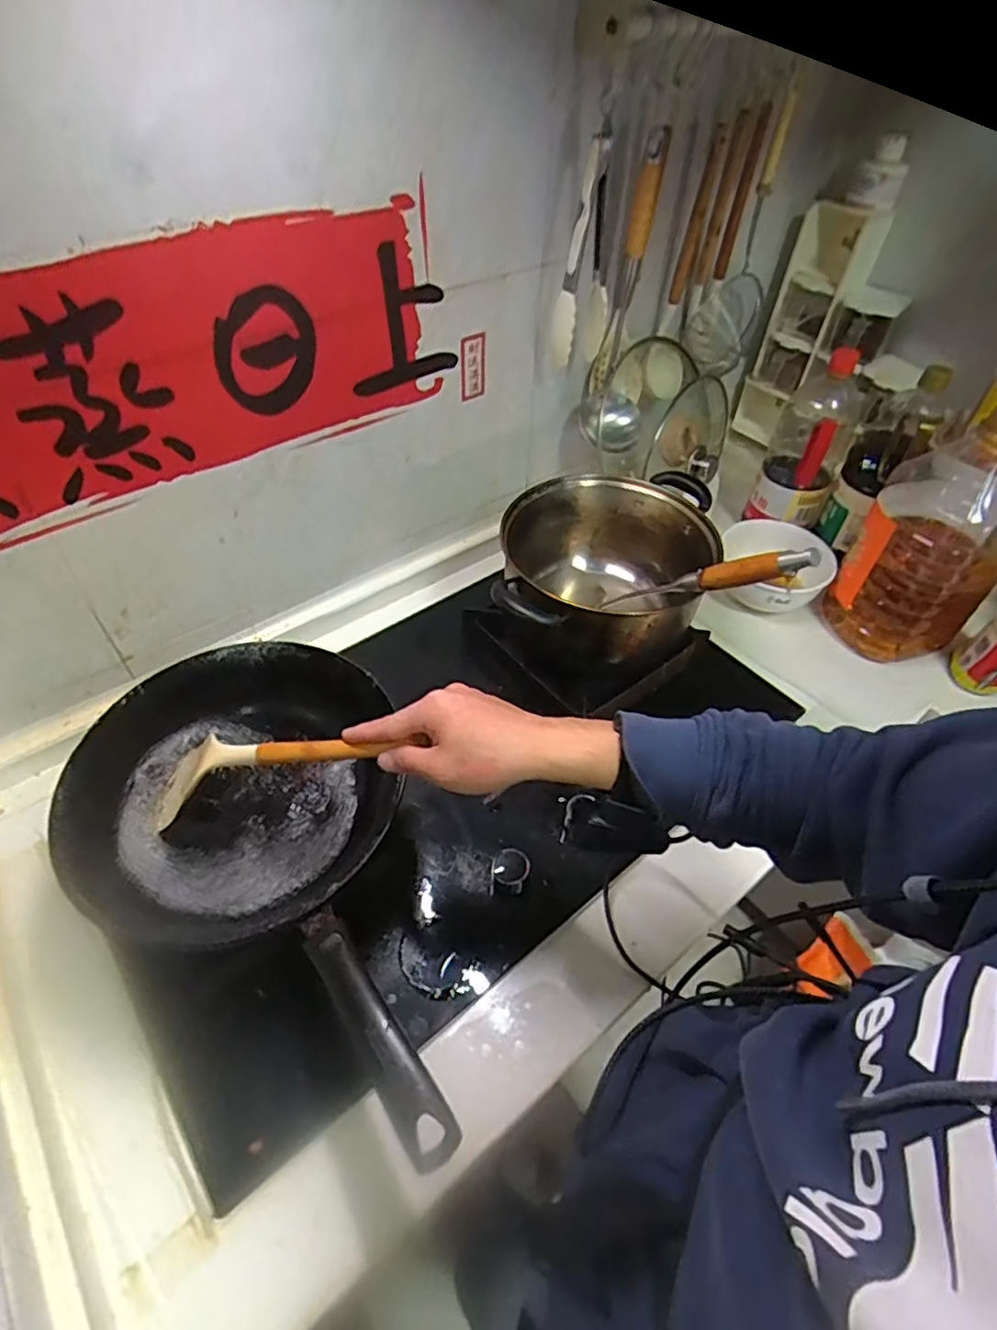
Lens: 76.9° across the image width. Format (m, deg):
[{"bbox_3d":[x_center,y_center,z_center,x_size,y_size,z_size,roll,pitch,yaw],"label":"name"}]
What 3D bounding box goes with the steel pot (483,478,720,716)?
[{"bbox_3d":[0.119,-0.090,0.778,0.260,0.168,0.277,11,49,7],"label":"steel pot"}]

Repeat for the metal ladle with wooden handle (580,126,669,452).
[{"bbox_3d":[0.165,-0.449,0.798,0.086,0.337,0.110,11,49,7],"label":"metal ladle with wooden handle"}]

